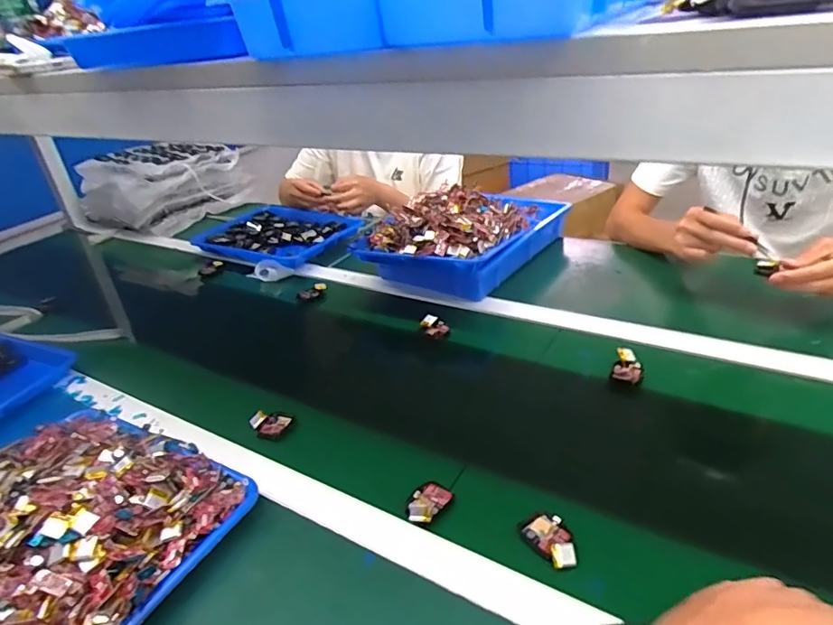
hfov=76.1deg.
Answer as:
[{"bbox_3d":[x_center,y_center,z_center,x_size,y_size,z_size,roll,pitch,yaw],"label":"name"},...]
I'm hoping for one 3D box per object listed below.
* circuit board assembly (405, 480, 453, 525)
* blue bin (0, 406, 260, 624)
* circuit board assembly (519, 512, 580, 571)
[{"bbox_3d":[0.010,0.194,0.542,0.037,0.010,0.054,22,41,39],"label":"circuit board assembly"},{"bbox_3d":[-0.350,0.206,0.525,0.310,0.073,0.248,12,35,28],"label":"blue bin"},{"bbox_3d":[0.125,0.208,0.492,0.037,0.010,0.057,-24,35,-27],"label":"circuit board assembly"}]

